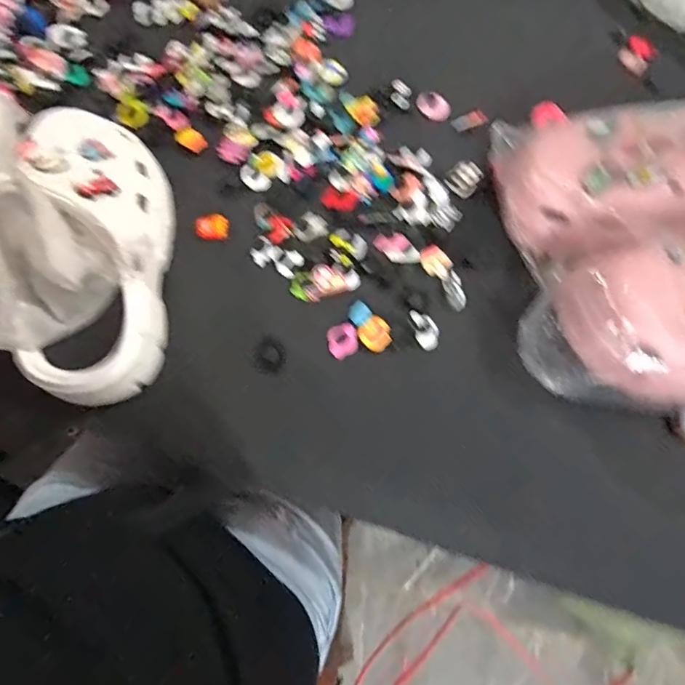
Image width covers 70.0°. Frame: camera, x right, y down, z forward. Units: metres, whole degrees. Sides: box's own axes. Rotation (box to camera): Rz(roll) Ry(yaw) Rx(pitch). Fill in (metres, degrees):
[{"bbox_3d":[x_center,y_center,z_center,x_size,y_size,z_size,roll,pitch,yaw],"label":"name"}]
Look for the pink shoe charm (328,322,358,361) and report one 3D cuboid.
[{"bbox_3d":[0.000,-0.001,0.411,0.024,0.007,0.028,-14,72,-5],"label":"pink shoe charm"}]

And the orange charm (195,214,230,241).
[{"bbox_3d":[-0.118,-0.106,0.445,0.027,0.013,0.022,-7,71,-2],"label":"orange charm"}]

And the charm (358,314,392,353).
[{"bbox_3d":[0.028,-0.007,0.408,0.027,0.006,0.026,0,71,0],"label":"charm"}]

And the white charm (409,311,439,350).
[{"bbox_3d":[0.069,-0.011,0.411,0.019,0.006,0.036,-18,72,-6],"label":"white charm"}]

